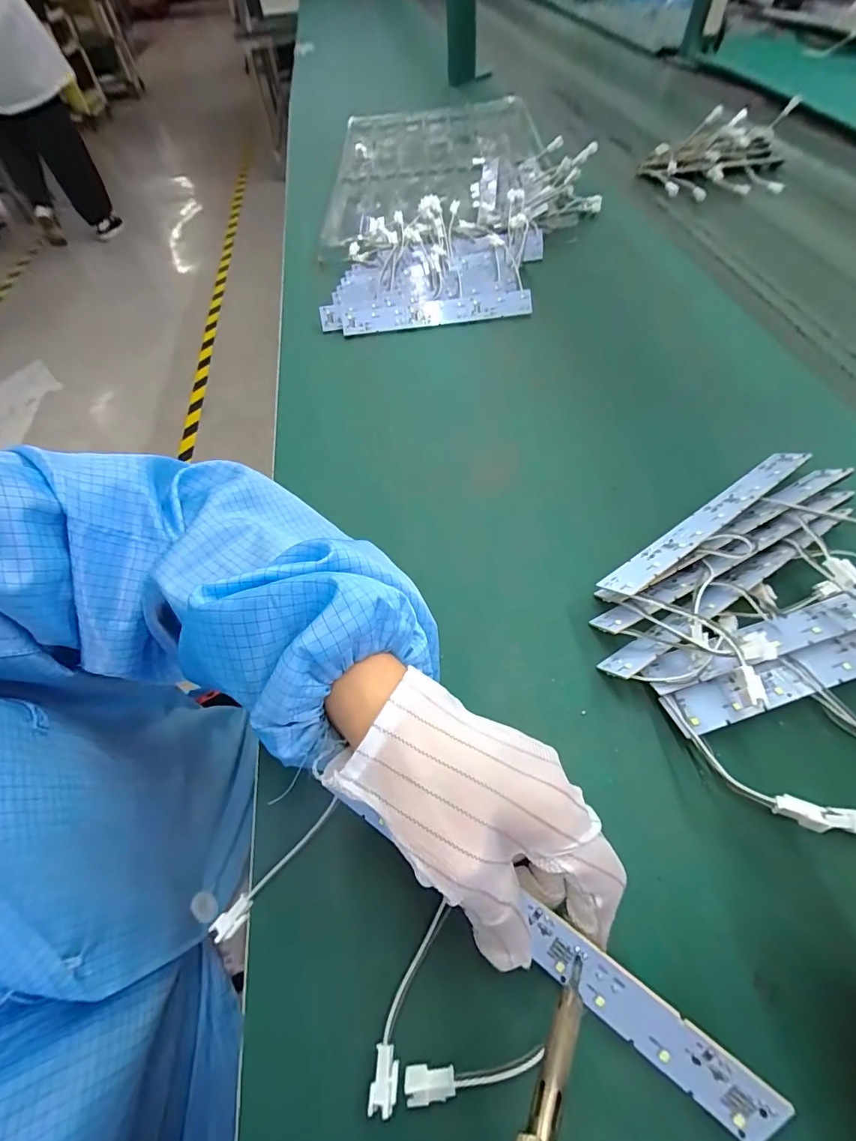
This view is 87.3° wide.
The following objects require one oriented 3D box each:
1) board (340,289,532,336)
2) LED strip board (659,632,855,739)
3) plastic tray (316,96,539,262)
[{"bbox_3d":[0.009,-0.273,0.475,0.197,0.007,0.029,-8,88,-1],"label":"board"},{"bbox_3d":[0.222,0.049,0.242,0.192,0.005,0.023,-17,48,-3],"label":"LED strip board"},{"bbox_3d":[0.013,-0.652,0.705,0.315,0.038,0.613,-1,57,4],"label":"plastic tray"}]

